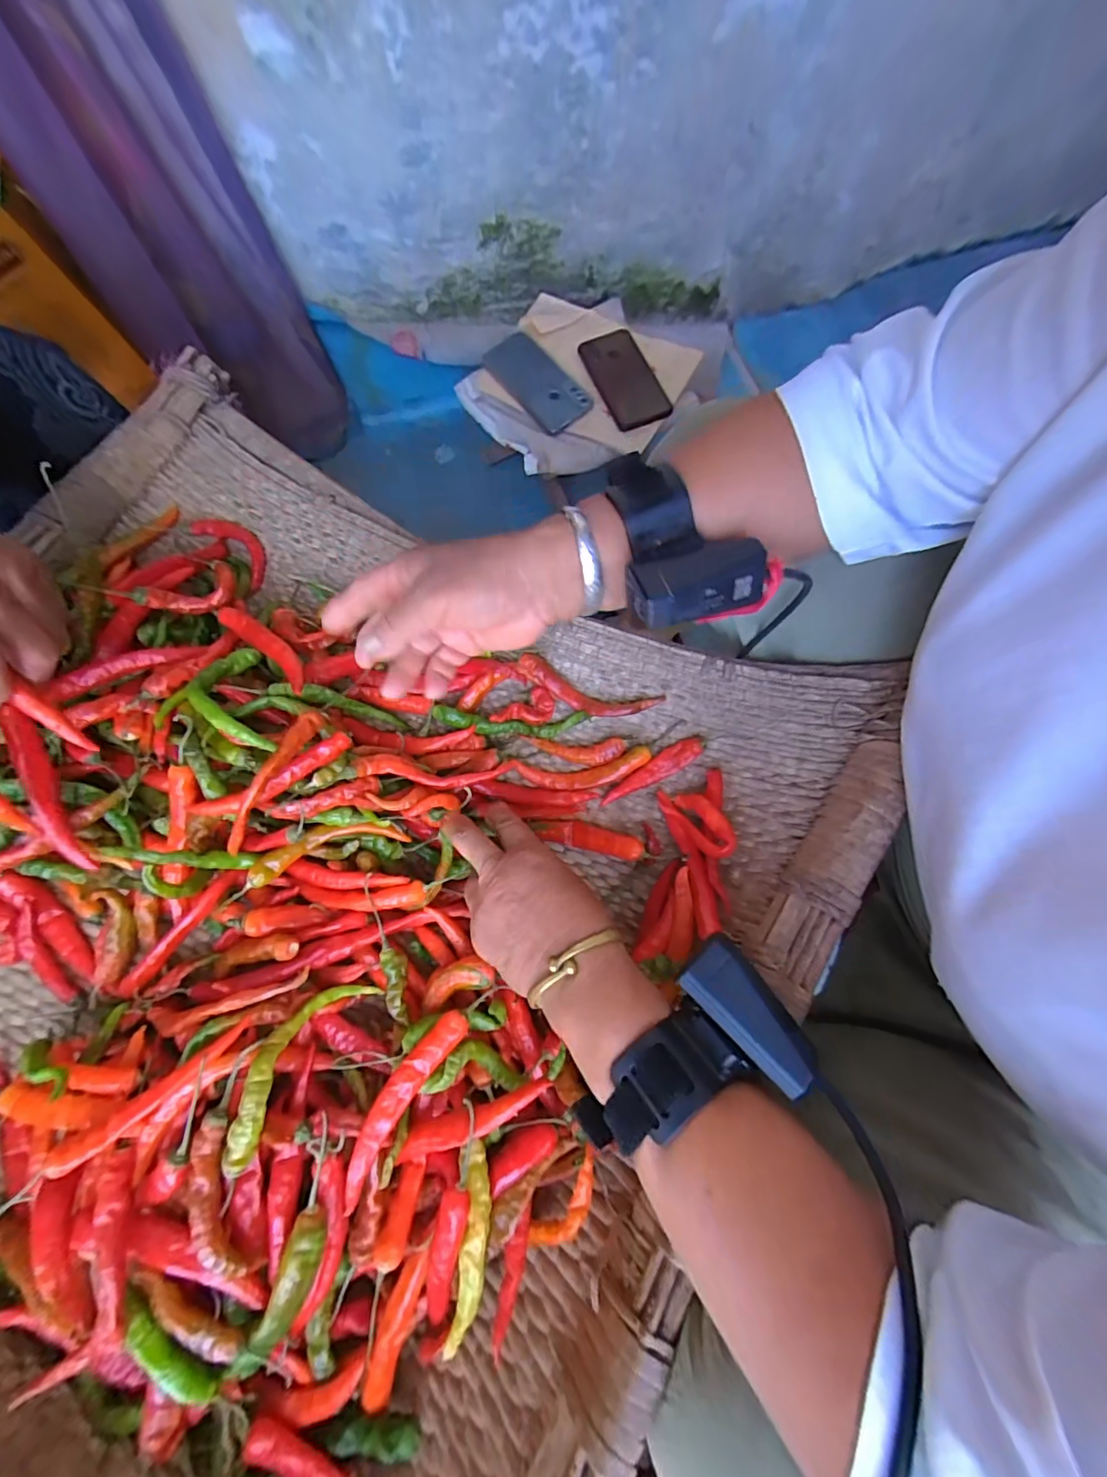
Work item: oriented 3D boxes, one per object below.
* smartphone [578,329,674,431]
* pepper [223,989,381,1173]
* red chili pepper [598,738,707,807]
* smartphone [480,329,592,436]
[{"bbox_3d":[0.099,-0.487,0.693,0.082,0.010,0.167,-21,74,-6],"label":"smartphone"},{"bbox_3d":[-0.146,0.182,0.288,0.034,0.024,0.102,24,51,7],"label":"pepper"},{"bbox_3d":[0.072,0.025,0.373,0.082,0.009,0.018,-32,75,4],"label":"red chili pepper"},{"bbox_3d":[-0.025,-0.490,0.698,0.076,0.011,0.167,-41,81,-1],"label":"smartphone"}]

